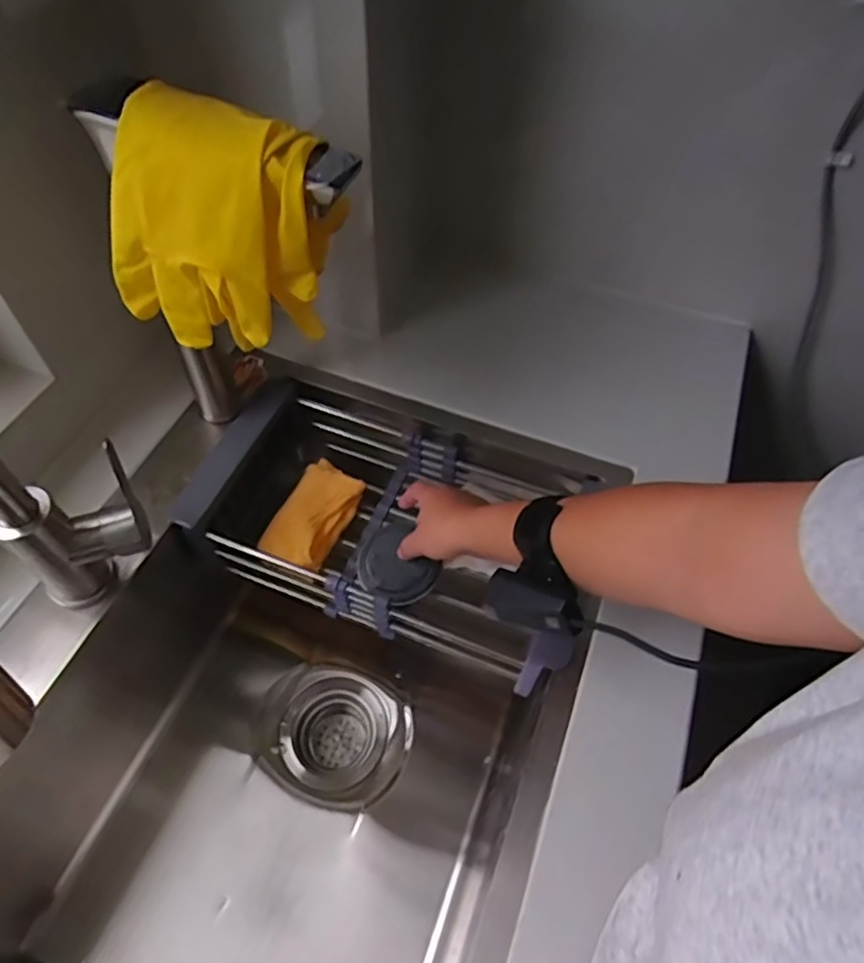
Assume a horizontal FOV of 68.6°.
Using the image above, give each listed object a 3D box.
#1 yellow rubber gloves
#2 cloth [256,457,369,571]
[{"bbox_3d":[-0.140,-0.164,0.428,0.146,0.141,0.071,20,56,12],"label":"yellow rubber gloves"},{"bbox_3d":[-0.122,0.033,0.649,0.069,0.023,0.113,20,57,12],"label":"cloth"}]

